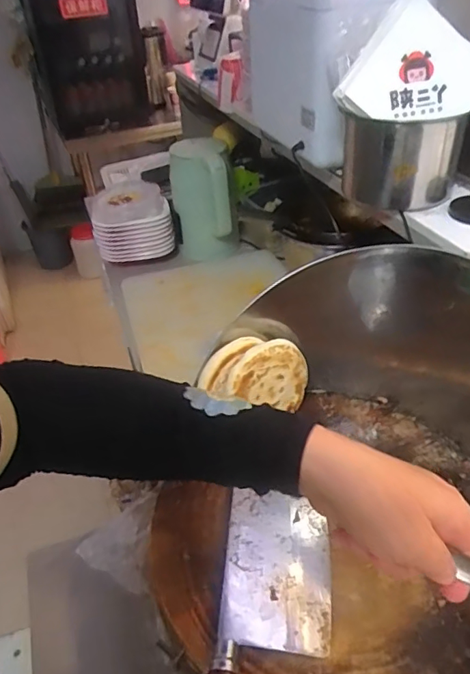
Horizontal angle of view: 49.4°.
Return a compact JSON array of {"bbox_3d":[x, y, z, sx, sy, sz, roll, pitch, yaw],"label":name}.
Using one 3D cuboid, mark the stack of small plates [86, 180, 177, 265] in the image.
[{"bbox_3d":[-0.247,-0.271,1.215,0.180,0.149,0.157,-14,38,-11],"label":"stack of small plates"}]

